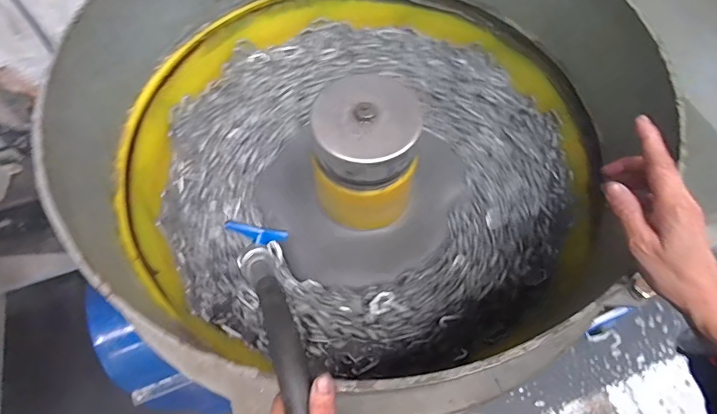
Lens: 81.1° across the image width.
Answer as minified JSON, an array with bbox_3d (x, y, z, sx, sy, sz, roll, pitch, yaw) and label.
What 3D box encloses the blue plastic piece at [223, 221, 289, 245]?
[{"bbox_3d":[-0.130,0.034,0.535,0.078,0.009,0.022,16,62,-14],"label":"blue plastic piece"}]

